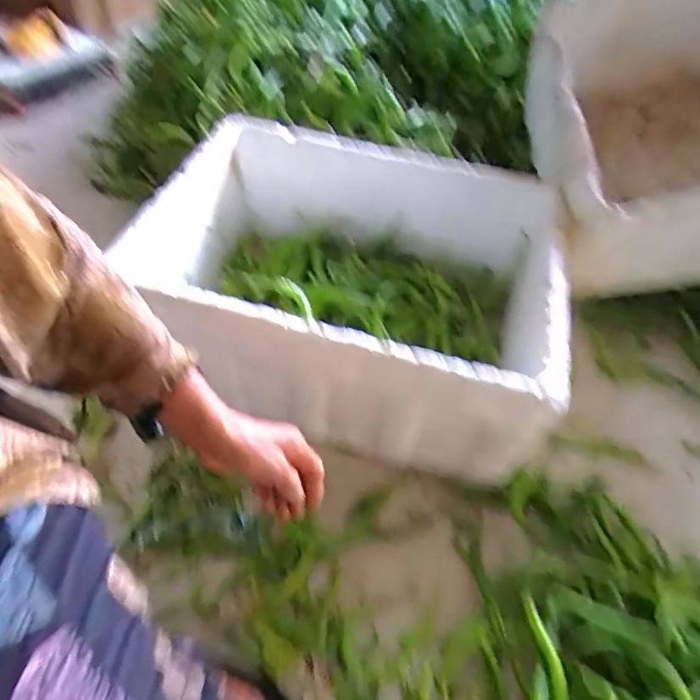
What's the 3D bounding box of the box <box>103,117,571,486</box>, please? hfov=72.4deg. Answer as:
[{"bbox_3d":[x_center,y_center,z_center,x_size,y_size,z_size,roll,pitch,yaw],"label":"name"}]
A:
[{"bbox_3d":[0.011,-0.114,0.767,0.609,0.232,0.463,19,54,11],"label":"box"}]

